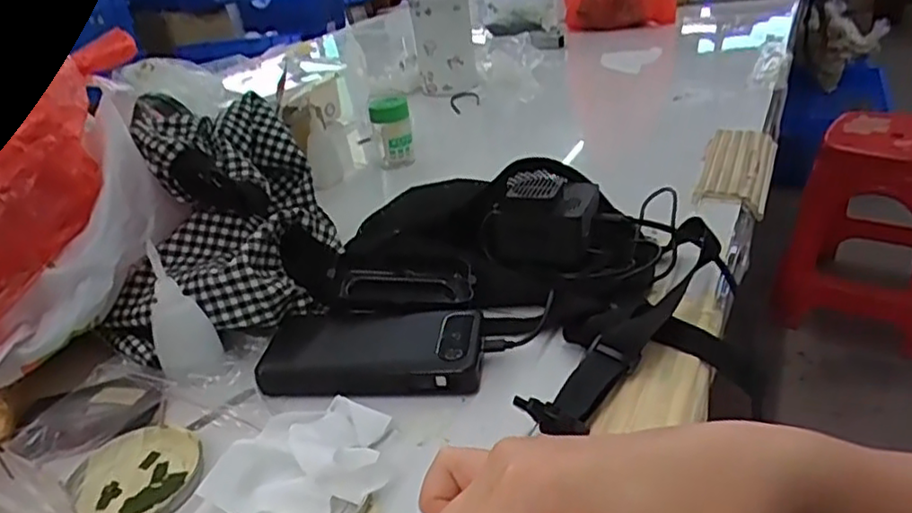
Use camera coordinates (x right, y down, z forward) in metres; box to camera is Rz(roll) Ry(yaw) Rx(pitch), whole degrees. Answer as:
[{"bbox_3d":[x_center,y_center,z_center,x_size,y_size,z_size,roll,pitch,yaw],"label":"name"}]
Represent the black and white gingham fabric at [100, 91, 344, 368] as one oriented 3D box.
[{"bbox_3d":[-0.205,-0.026,0.548,0.189,0.144,0.195,-17,30,-16],"label":"black and white gingham fabric"}]

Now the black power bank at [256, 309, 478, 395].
[{"bbox_3d":[-0.060,0.066,0.478,0.158,0.020,0.078,-1,30,12],"label":"black power bank"}]

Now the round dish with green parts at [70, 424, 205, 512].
[{"bbox_3d":[-0.193,0.135,0.404,0.072,0.012,0.087,-29,35,-33],"label":"round dish with green parts"}]

